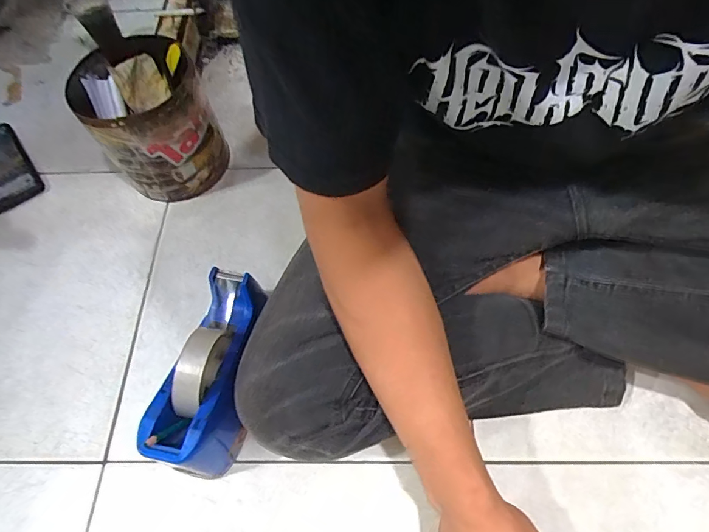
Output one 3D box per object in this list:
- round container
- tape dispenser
[{"bbox_3d":[-0.263,-0.179,0.583,0.140,0.176,0.138,0,59,0],"label":"round container"},{"bbox_3d":[-0.142,0.116,0.452,0.082,0.119,0.188,8,64,6],"label":"tape dispenser"}]

